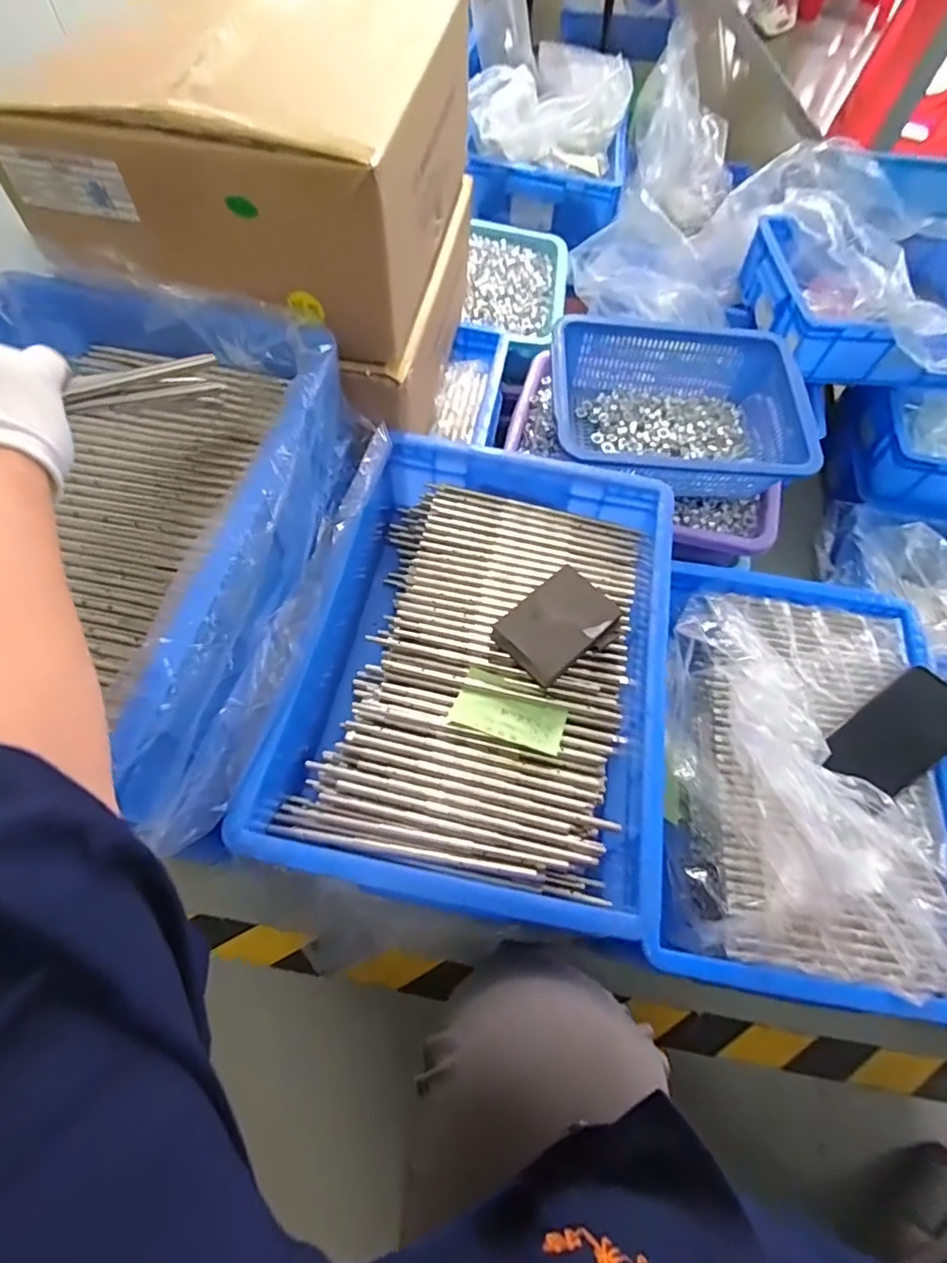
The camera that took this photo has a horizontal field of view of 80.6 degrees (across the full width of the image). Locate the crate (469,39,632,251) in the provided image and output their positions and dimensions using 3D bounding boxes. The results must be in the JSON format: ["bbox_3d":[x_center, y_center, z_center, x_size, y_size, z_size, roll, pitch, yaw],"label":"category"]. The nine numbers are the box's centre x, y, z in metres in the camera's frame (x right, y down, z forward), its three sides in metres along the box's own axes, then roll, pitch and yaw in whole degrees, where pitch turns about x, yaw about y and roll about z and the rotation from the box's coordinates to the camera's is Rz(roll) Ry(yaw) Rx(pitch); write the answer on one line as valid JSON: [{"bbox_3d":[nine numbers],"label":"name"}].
[{"bbox_3d":[0.156,-0.971,1.081,0.293,0.183,0.355,11,63,2],"label":"crate"}]

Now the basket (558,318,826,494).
[{"bbox_3d":[0.251,-0.275,0.712,0.315,0.100,0.250,2,63,-3],"label":"basket"}]

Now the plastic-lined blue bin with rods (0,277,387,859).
[{"bbox_3d":[-0.284,-0.086,0.415,0.319,0.131,0.399,13,63,3],"label":"plastic-lined blue bin with rods"}]

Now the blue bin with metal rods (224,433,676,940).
[{"bbox_3d":[0.013,0.025,0.512,0.310,0.104,0.413,14,63,4],"label":"blue bin with metal rods"}]

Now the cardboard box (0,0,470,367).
[{"bbox_3d":[-0.176,-0.463,0.528,0.284,0.154,0.402,11,63,2],"label":"cardboard box"}]

